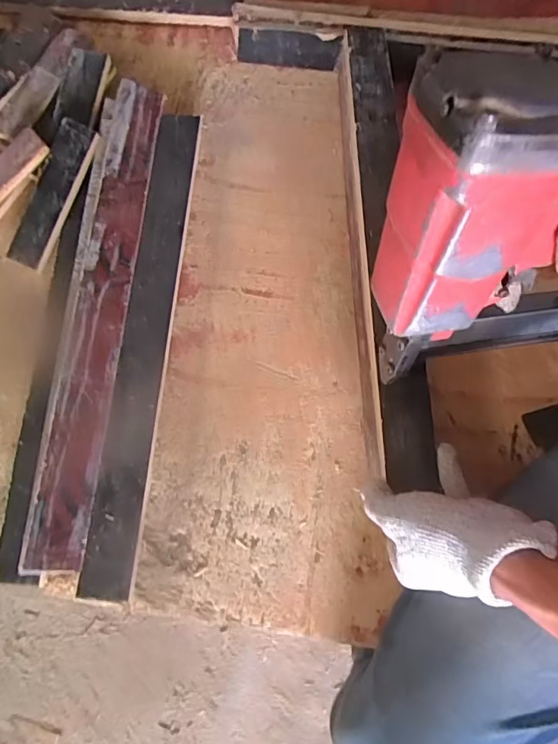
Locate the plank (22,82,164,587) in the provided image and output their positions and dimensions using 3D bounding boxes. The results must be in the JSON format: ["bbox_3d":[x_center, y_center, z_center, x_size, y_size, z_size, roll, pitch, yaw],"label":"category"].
[{"bbox_3d":[-0.172,-0.071,0.464,0.049,0.009,0.491,12,75,-21],"label":"plank"}]

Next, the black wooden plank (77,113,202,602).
[{"bbox_3d":[-0.131,-0.043,0.474,0.043,0.010,0.491,8,75,-12],"label":"black wooden plank"}]

